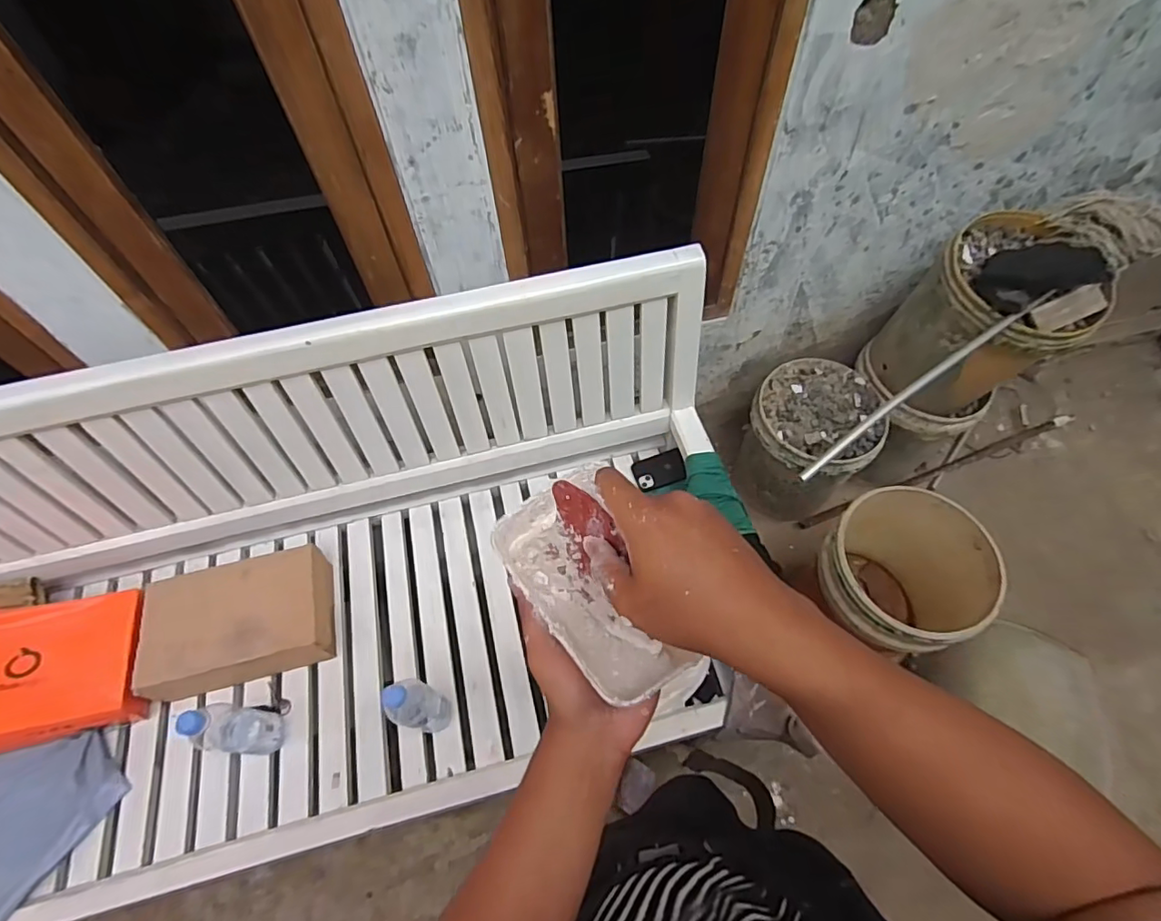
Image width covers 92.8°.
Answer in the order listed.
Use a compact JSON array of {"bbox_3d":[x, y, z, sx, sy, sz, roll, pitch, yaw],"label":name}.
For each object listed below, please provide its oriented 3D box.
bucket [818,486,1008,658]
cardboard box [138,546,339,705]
[{"bbox_3d":[0.677,0.288,1.246,0.319,0.378,0.310,-1,58,2],"label":"bucket"},{"bbox_3d":[-0.642,0.308,1.054,0.313,0.105,0.210,-15,59,-7],"label":"cardboard box"}]

